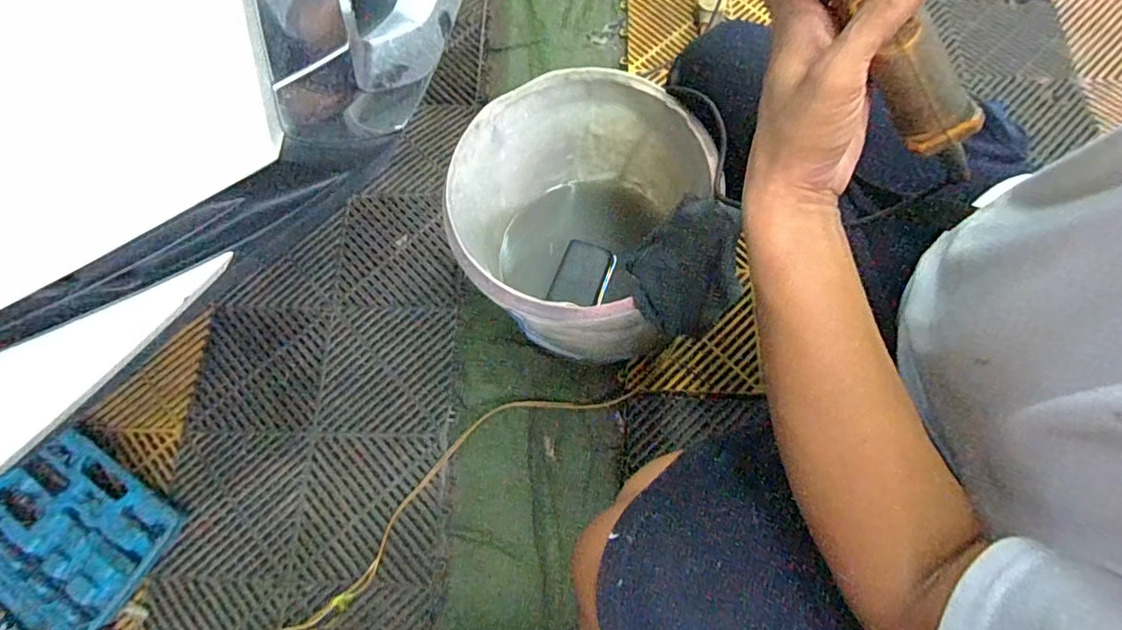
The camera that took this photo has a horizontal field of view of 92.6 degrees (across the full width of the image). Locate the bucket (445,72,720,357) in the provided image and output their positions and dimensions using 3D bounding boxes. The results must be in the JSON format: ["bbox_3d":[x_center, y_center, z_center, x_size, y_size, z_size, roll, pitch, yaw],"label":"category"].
[{"bbox_3d":[0.015,-0.101,0.721,0.267,0.317,0.295,37,77,12],"label":"bucket"}]

